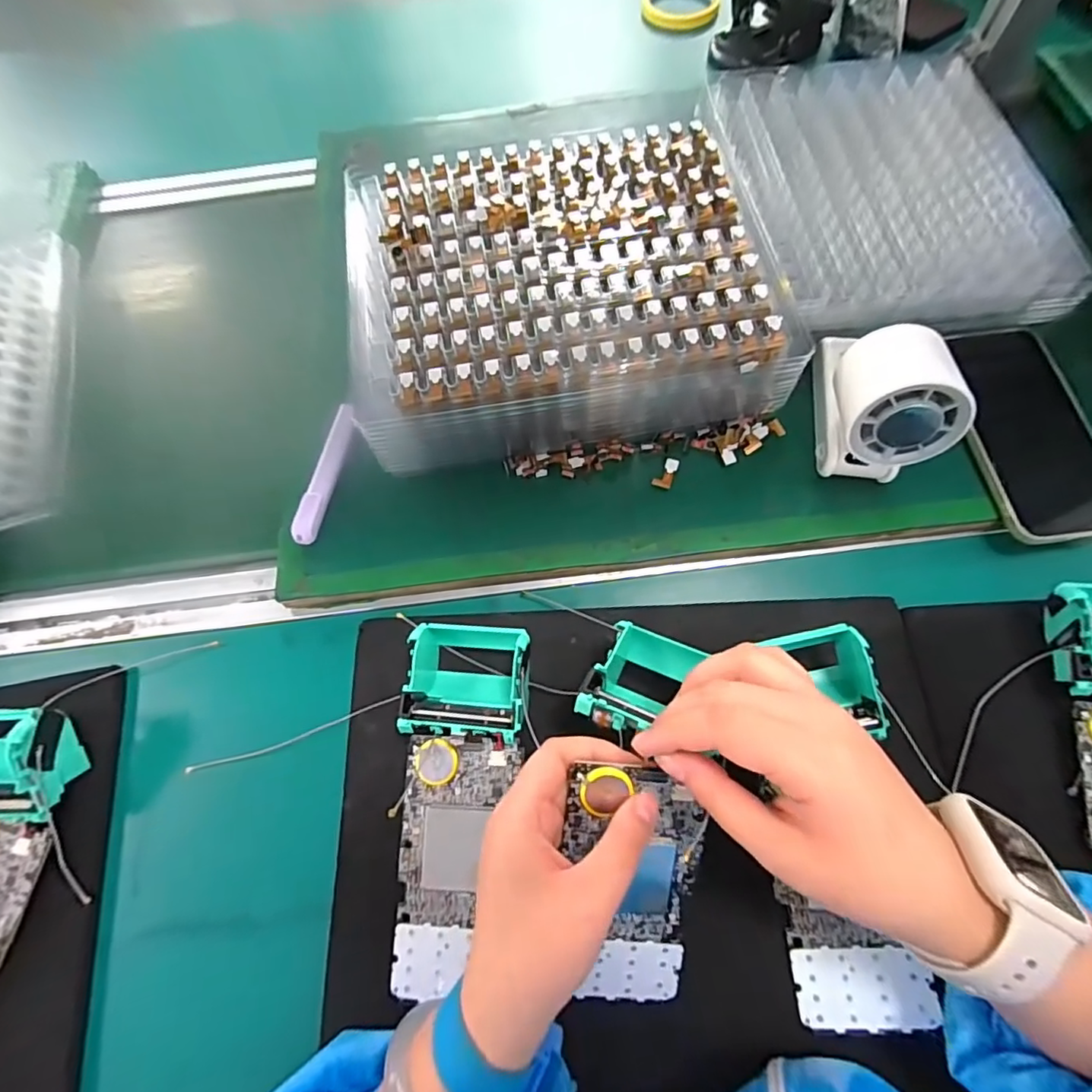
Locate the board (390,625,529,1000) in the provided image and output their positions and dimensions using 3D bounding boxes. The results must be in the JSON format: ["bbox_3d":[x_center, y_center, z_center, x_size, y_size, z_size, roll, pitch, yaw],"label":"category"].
[{"bbox_3d":[-0.050,0.143,0.311,0.074,0.044,0.192,5,78,4],"label":"board"}]

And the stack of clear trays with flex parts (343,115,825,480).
[{"bbox_3d":[0.007,-0.186,0.398,0.285,0.085,0.237,-8,65,-3],"label":"stack of clear trays with flex parts"}]

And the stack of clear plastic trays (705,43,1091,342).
[{"bbox_3d":[0.273,-0.302,0.458,0.240,0.037,0.305,-6,65,-2],"label":"stack of clear plastic trays"}]

